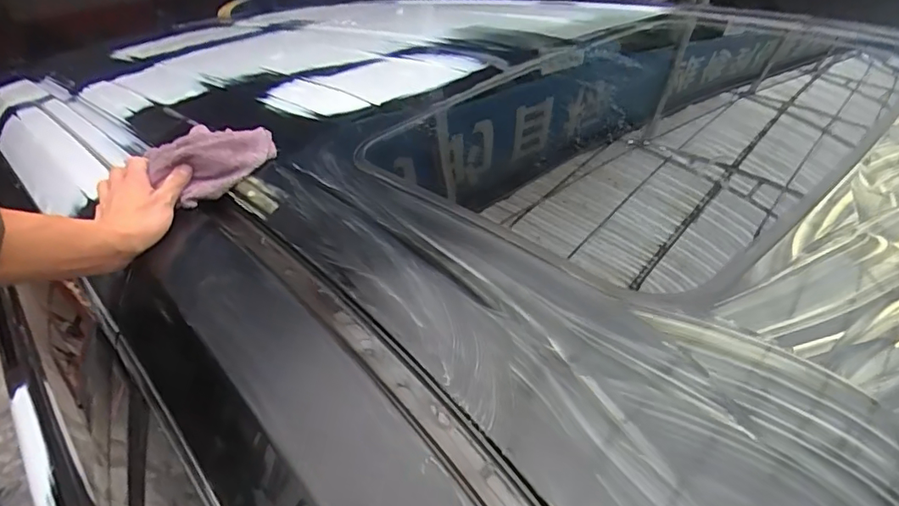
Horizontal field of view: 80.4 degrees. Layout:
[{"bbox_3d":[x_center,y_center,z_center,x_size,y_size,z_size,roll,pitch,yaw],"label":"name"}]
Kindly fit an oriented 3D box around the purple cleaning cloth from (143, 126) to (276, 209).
[{"bbox_3d":[-0.285,-0.125,0.655,0.103,0.063,0.168,12,37,26],"label":"purple cleaning cloth"}]

